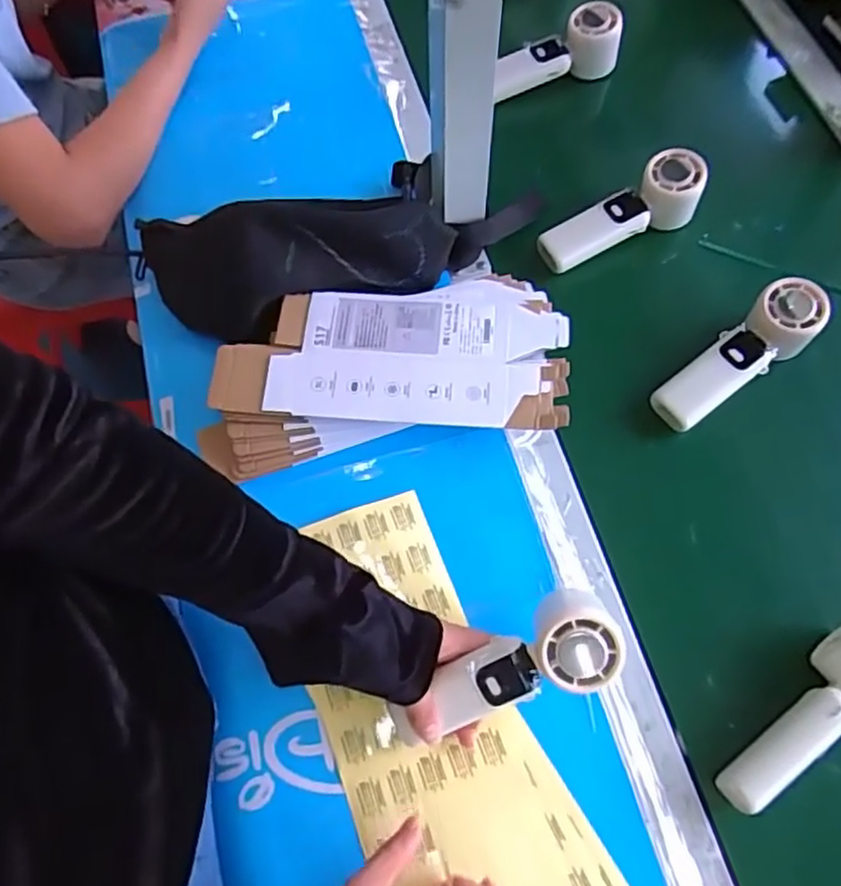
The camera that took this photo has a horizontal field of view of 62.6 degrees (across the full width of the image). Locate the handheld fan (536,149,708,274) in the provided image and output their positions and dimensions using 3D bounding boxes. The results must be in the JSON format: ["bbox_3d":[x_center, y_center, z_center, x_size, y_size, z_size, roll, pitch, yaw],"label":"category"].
[{"bbox_3d":[0.193,-0.216,0.673,0.169,0.050,0.057,-29,69,1],"label":"handheld fan"}]

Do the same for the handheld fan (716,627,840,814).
[{"bbox_3d":[0.280,0.197,0.483,0.162,0.056,0.059,-41,72,-19],"label":"handheld fan"}]

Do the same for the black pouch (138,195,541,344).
[{"bbox_3d":[-0.067,-0.161,0.621,0.366,0.068,0.129,-3,65,-4],"label":"black pouch"}]

